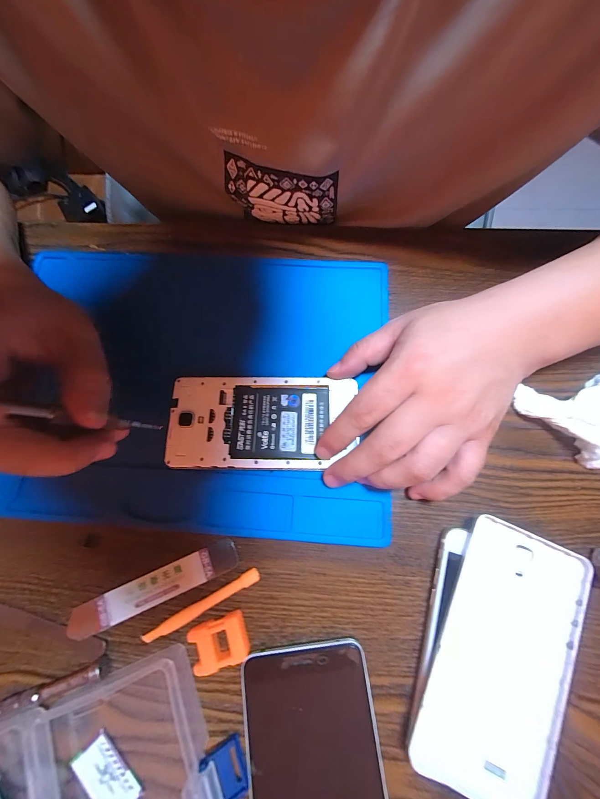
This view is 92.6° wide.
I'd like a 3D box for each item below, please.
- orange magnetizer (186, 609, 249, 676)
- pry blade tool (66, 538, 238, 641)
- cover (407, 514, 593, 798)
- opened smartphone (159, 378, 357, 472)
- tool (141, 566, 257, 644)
[{"bbox_3d":[-0.051,0.154,0.183,0.035,0.013,0.026,-20,75,-3],"label":"orange magnetizer"},{"bbox_3d":[-0.100,0.129,0.196,0.116,0.004,0.021,-23,76,-4],"label":"pry blade tool"},{"bbox_3d":[0.121,0.156,0.176,0.072,0.015,0.148,22,77,8],"label":"cover"},{"bbox_3d":[-0.030,0.017,0.216,0.135,0.005,0.069,0,75,2],"label":"opened smartphone"},{"bbox_3d":[-0.065,0.138,0.191,0.082,0.006,0.009,-29,76,-6],"label":"tool"}]

